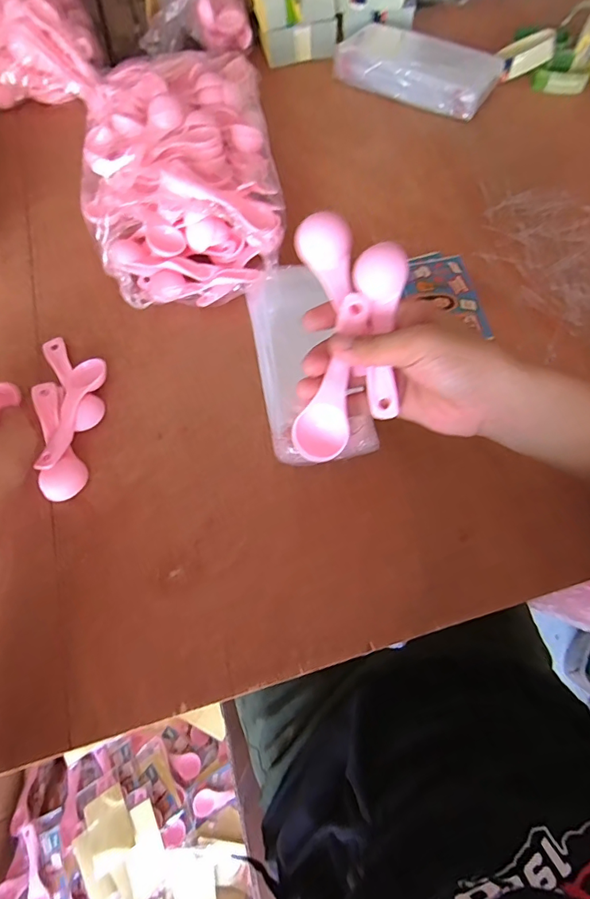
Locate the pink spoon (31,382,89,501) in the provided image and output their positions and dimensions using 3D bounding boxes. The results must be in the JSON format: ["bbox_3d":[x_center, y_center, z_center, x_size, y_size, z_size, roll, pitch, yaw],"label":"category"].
[{"bbox_3d":[-0.211,-0.010,0.390,0.033,0.018,0.115,-22,68,-7],"label":"pink spoon"}]

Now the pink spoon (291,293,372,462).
[{"bbox_3d":[0.028,-0.050,0.301,0.035,0.013,0.114,15,87,9],"label":"pink spoon"}]

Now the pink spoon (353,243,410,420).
[{"bbox_3d":[0.060,-0.079,0.305,0.033,0.016,0.113,-3,99,1],"label":"pink spoon"}]

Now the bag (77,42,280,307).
[{"bbox_3d":[-0.118,-0.307,0.478,0.198,0.087,0.350,-14,67,-4],"label":"bag"}]

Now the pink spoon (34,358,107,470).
[{"bbox_3d":[-0.201,-0.032,0.398,0.032,0.020,0.112,13,68,8],"label":"pink spoon"}]

